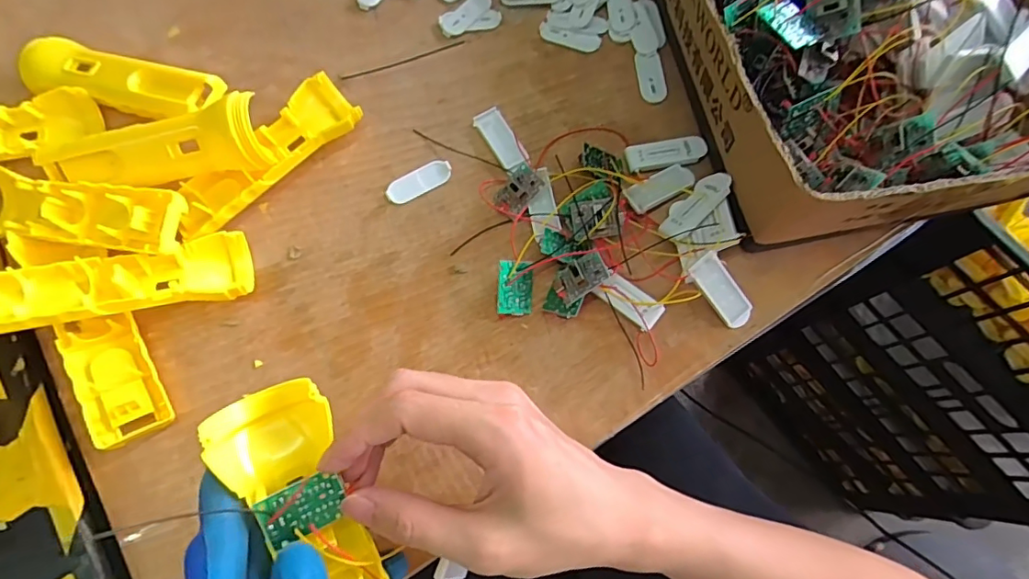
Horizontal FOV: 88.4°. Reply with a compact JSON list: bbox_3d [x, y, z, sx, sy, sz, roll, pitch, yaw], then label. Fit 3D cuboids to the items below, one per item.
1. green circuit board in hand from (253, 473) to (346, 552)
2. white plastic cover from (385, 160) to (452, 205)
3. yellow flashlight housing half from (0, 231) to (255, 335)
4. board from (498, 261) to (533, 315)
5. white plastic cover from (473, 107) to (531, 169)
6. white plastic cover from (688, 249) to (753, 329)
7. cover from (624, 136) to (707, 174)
[{"bbox_3d":[-0.092,0.096,0.232,0.033,0.004,0.023,-23,102,-23],"label":"green circuit board in hand"},{"bbox_3d":[-0.070,-0.079,0.387,0.050,0.004,0.021,-29,75,-8],"label":"white plastic cover"},{"bbox_3d":[-0.255,-0.002,0.332,0.162,0.027,0.049,-12,73,-20],"label":"yellow flashlight housing half"},{"bbox_3d":[0.000,-0.001,0.354,0.023,0.004,0.036,0,92,-25],"label":"board"},{"bbox_3d":[-0.009,-0.112,0.392,0.020,0.008,0.057,-29,75,-8],"label":"white plastic cover"},{"bbox_3d":[0.136,0.002,0.345,0.020,0.010,0.055,-41,103,-10],"label":"white plastic cover"},{"bbox_3d":[0.111,-0.099,0.387,0.057,0.006,0.023,-9,74,-2],"label":"cover"}]

